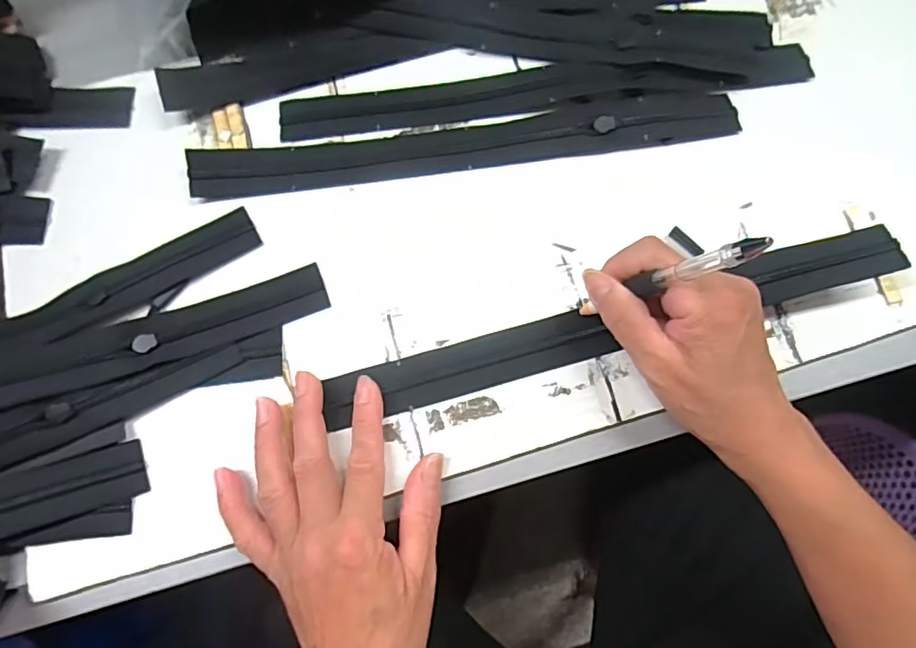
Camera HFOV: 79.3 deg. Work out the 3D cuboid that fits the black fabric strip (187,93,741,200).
[{"bbox_3d":[0.007,-0.116,0.354,0.347,0.008,0.031,-7,74,-2],"label":"black fabric strip"}]

